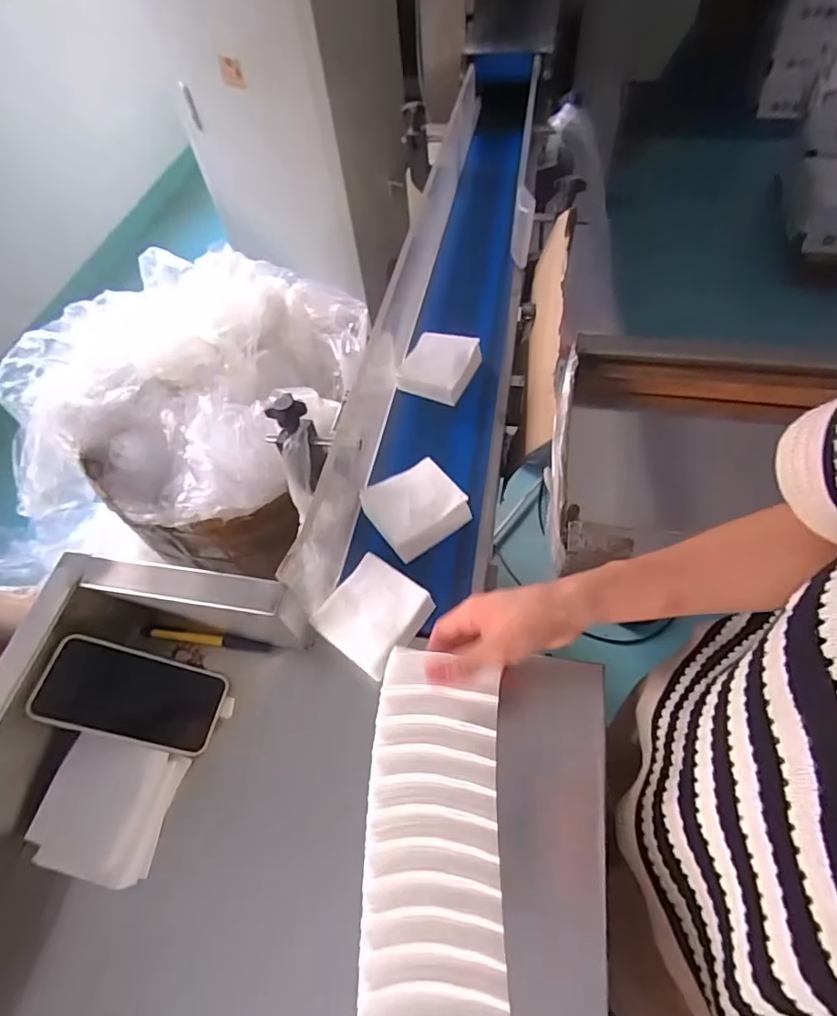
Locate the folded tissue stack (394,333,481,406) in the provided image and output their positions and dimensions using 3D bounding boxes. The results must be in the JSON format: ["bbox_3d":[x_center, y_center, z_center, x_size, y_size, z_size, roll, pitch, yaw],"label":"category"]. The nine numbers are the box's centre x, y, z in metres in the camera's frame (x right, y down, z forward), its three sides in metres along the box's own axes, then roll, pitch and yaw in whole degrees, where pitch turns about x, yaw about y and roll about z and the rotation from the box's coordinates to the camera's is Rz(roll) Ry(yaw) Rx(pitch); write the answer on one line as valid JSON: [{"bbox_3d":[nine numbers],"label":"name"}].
[{"bbox_3d":[0.030,-0.195,0.721,0.094,0.034,0.114,22,62,17],"label":"folded tissue stack"}]

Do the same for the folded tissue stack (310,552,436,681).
[{"bbox_3d":[-0.044,0.106,0.527,0.095,0.035,0.094,32,65,22],"label":"folded tissue stack"}]

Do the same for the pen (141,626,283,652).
[{"bbox_3d":[-0.220,0.137,0.546,0.142,0.016,0.012,5,58,8],"label":"pen"}]

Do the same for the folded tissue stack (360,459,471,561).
[{"bbox_3d":[-0.004,-0.006,0.592,0.099,0.033,0.099,-30,60,-14],"label":"folded tissue stack"}]

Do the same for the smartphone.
[{"bbox_3d":[-0.258,0.171,0.476,0.151,0.012,0.076,22,57,-17],"label":"smartphone"}]

